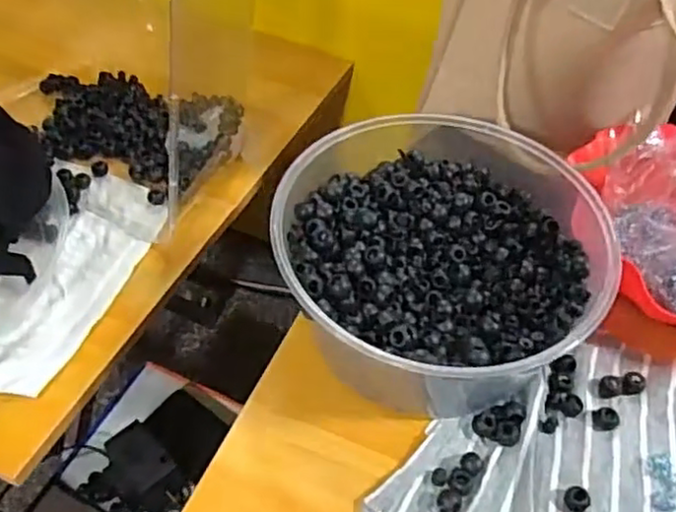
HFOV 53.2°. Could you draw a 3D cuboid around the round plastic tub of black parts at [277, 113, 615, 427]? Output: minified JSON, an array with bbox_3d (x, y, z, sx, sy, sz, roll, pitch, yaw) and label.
[{"bbox_3d":[0.065,0.007,0.480,0.216,0.101,0.213,-2,48,-9],"label":"round plastic tub of black parts"}]

